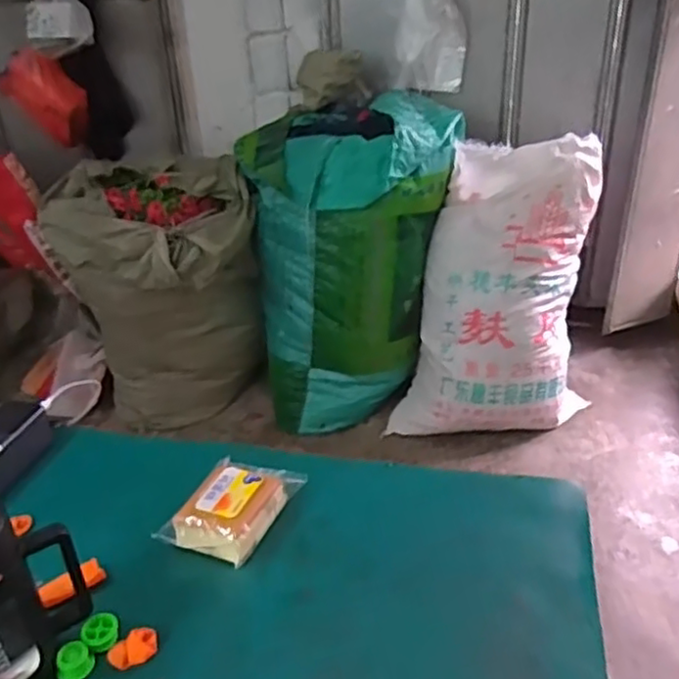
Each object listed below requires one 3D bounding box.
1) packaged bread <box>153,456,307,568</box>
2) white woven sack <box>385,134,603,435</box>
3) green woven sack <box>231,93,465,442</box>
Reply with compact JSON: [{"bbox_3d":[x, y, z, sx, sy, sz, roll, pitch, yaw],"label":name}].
[{"bbox_3d":[-0.102,0.153,0.644,0.090,0.031,0.117,13,34,24],"label":"packaged bread"},{"bbox_3d":[0.425,-0.128,1.815,0.495,0.785,0.270,3,18,3],"label":"white woven sack"},{"bbox_3d":[0.020,-0.247,1.948,0.507,0.806,0.500,-8,31,-9],"label":"green woven sack"}]

